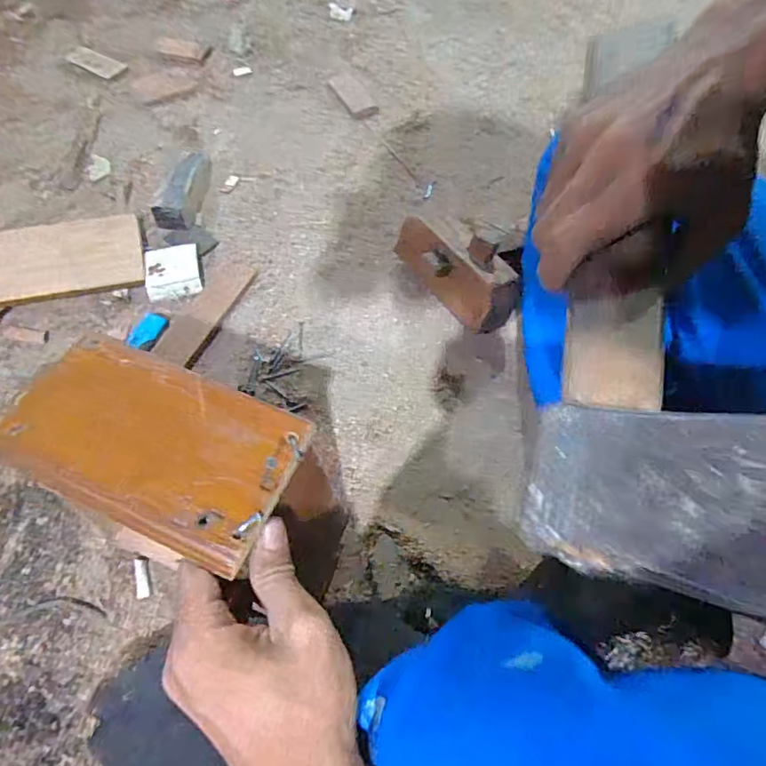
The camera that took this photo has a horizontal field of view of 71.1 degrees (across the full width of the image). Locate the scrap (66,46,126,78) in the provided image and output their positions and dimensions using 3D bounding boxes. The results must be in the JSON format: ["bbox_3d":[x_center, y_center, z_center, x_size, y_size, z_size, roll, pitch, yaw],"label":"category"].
[{"bbox_3d":[-0.393,-0.440,0.734,0.084,0.004,0.038,29,66,13],"label":"scrap"}]

